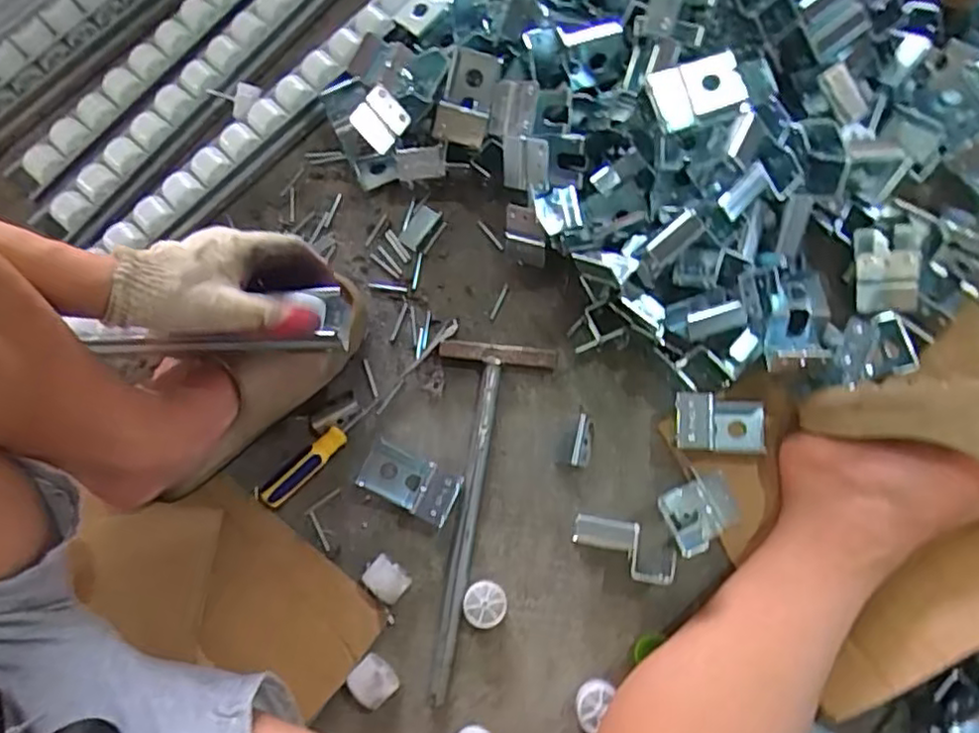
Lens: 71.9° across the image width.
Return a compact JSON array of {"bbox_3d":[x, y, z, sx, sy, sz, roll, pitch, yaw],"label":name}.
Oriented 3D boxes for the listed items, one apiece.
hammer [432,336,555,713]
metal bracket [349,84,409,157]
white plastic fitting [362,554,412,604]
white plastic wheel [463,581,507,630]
[{"bbox_3d":[-0.010,0.125,0.578,0.100,0.021,0.298,6,76,5],"label":"hammer"},{"bbox_3d":[-0.108,-0.242,0.660,0.052,0.011,0.052,47,119,2],"label":"metal bracket"},{"bbox_3d":[-0.085,0.178,0.563,0.034,0.028,0.029,36,80,11],"label":"white plastic fitting"},{"bbox_3d":[-0.004,0.196,0.556,0.034,0.021,0.035,6,76,5],"label":"white plastic wheel"}]

